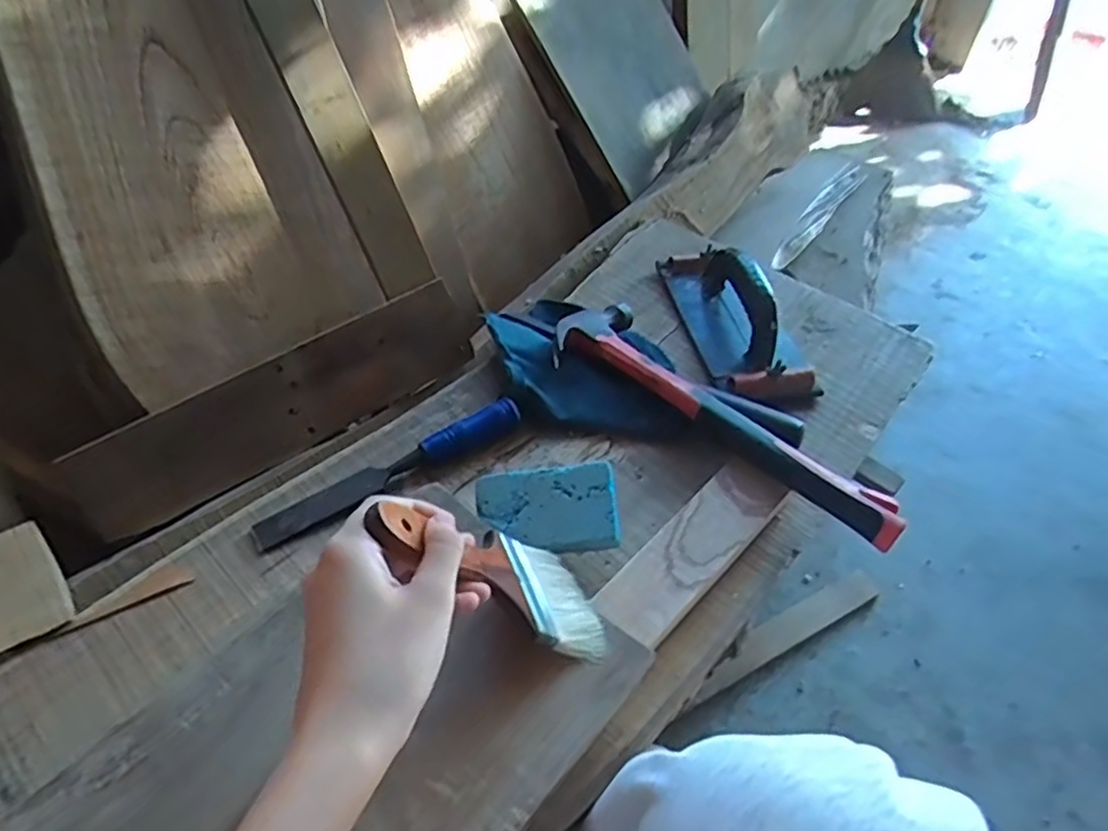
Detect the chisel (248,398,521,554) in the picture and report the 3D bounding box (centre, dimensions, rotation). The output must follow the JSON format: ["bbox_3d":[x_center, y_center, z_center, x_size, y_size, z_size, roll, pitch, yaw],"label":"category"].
[{"bbox_3d":[-0.124,0.043,0.534,0.220,0.026,0.029,-23,49,-22],"label":"chisel"}]

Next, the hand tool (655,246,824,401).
[{"bbox_3d":[0.188,-0.111,0.678,0.102,0.077,0.210,-9,45,-9],"label":"hand tool"}]

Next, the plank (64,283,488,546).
[{"bbox_3d":[-0.227,-0.010,0.602,0.340,0.091,0.027,-33,24,-26],"label":"plank"}]

